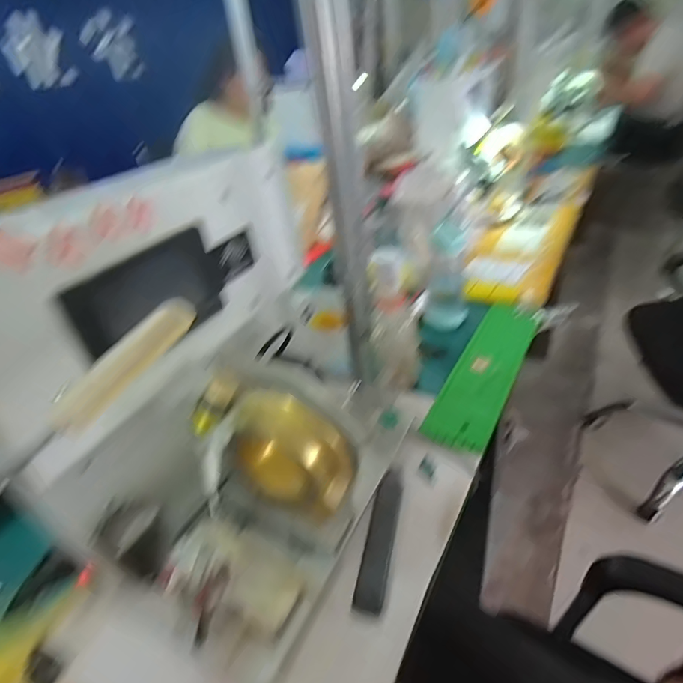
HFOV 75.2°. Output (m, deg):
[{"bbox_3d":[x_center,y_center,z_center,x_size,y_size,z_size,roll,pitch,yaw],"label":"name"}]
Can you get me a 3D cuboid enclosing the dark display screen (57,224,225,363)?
[{"bbox_3d":[-0.153,-0.034,0.363,0.015,0.079,0.134,14,40,27],"label":"dark display screen"}]

